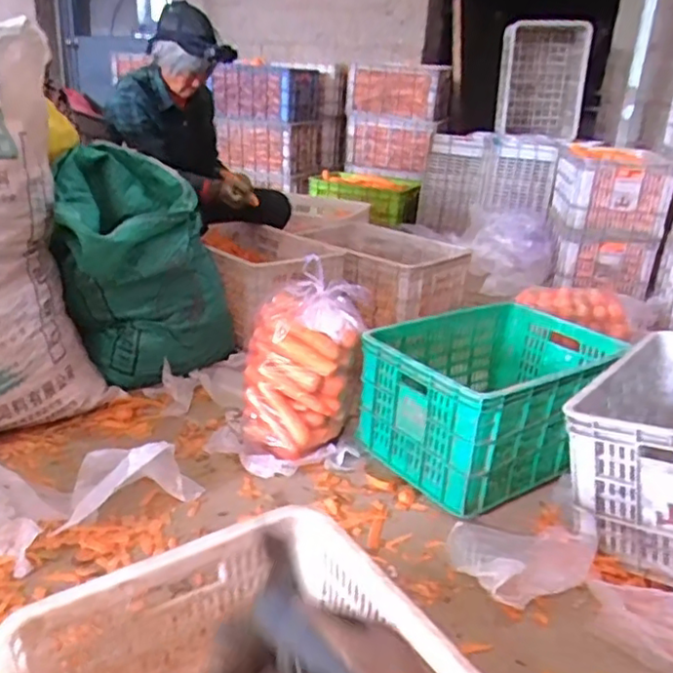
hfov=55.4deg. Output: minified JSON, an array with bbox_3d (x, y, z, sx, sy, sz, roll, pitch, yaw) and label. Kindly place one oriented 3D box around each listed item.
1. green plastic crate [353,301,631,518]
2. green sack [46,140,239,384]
[{"bbox_3d":[0.332,0.117,1.391,0.373,0.253,0.539,23,29,39],"label":"green plastic crate"},{"bbox_3d":[-0.460,-0.164,1.561,0.397,0.476,0.338,-6,24,-22],"label":"green sack"}]

